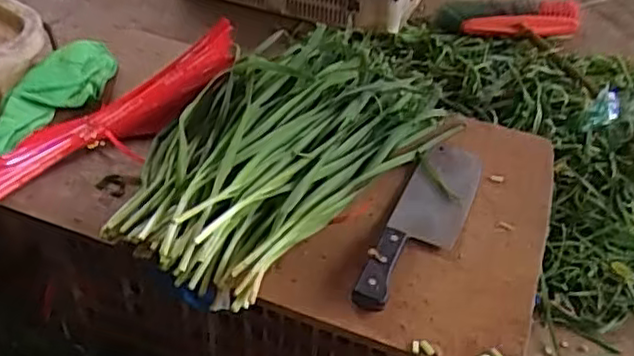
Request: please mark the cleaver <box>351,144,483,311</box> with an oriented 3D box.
[{"bbox_3d":[0.109,0.042,0.682,0.069,0.017,0.262,18,42,16],"label":"cleaver"}]

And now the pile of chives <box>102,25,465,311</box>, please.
[{"bbox_3d":[-0.039,-0.045,0.728,0.240,0.084,0.404,28,46,26],"label":"pile of chives"}]

